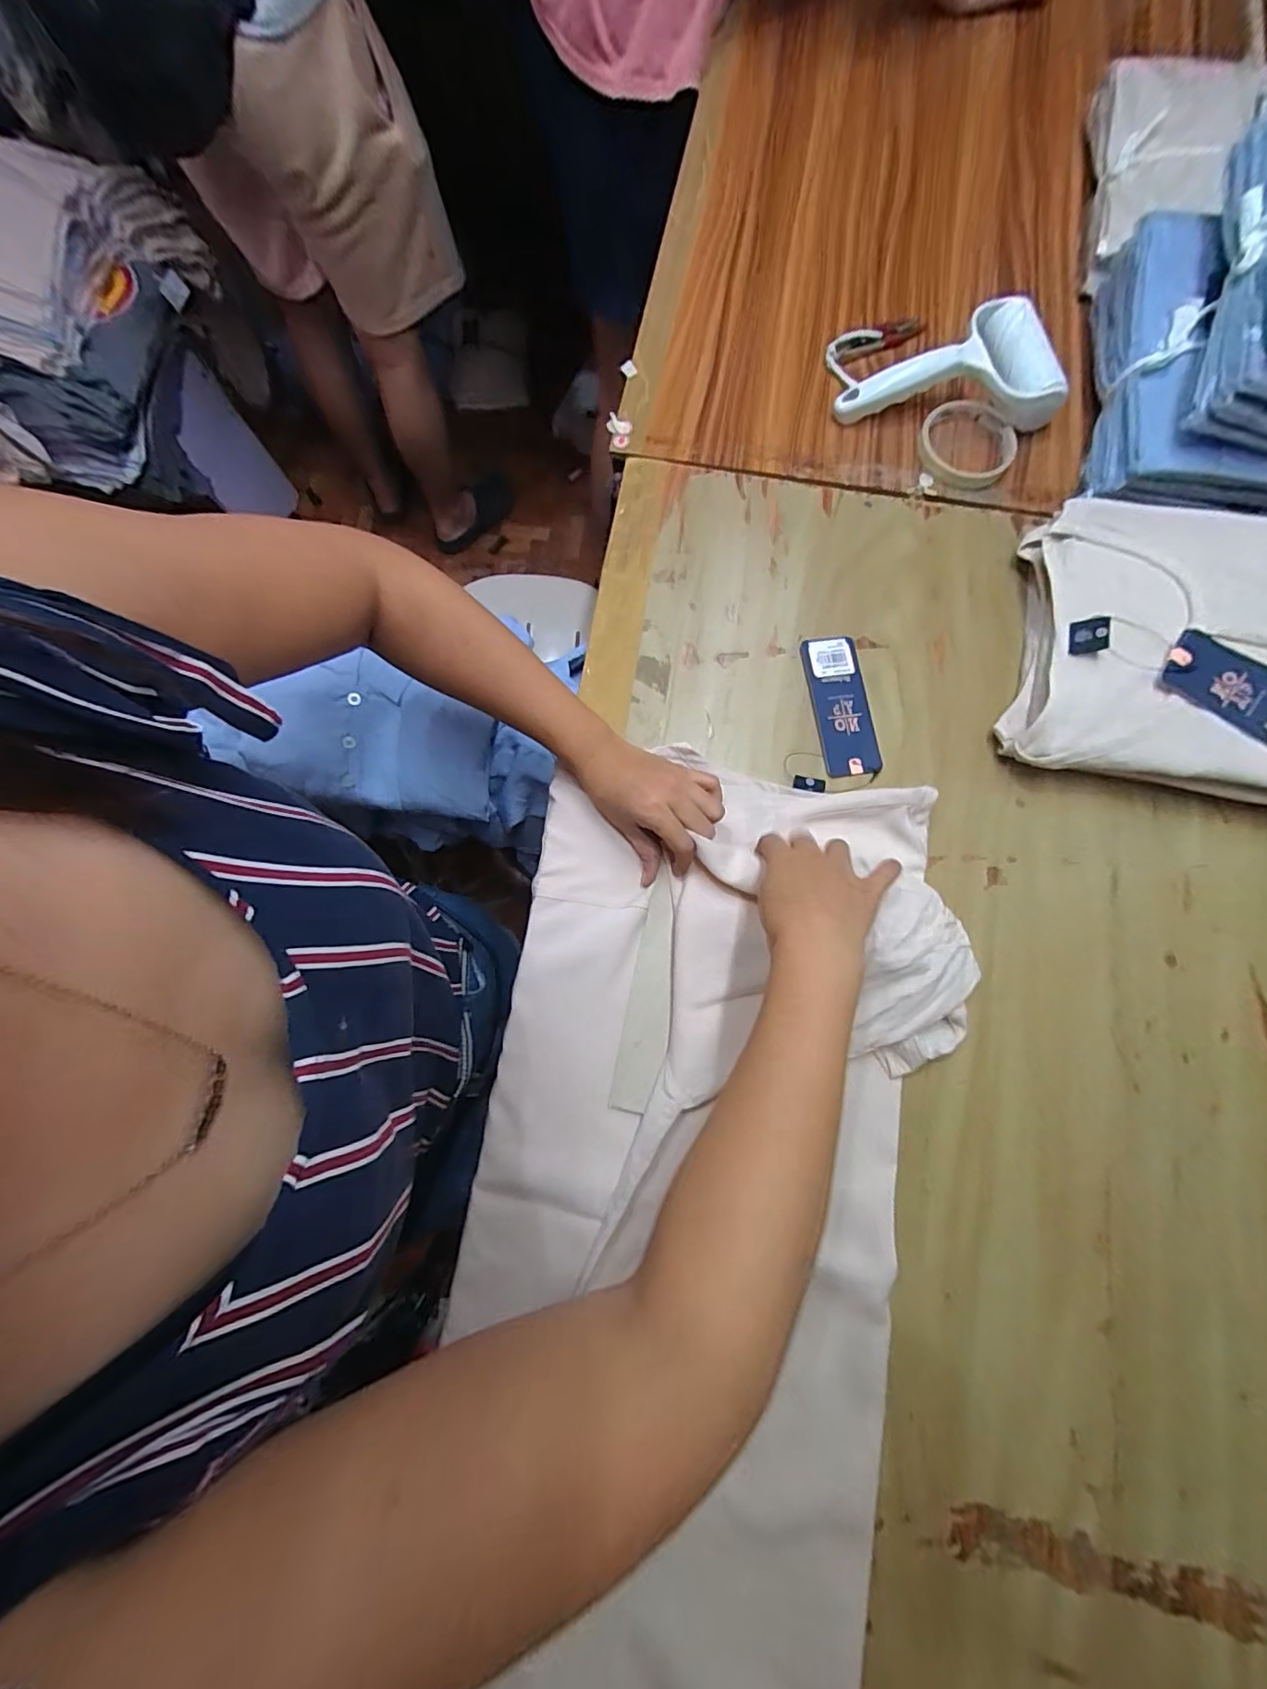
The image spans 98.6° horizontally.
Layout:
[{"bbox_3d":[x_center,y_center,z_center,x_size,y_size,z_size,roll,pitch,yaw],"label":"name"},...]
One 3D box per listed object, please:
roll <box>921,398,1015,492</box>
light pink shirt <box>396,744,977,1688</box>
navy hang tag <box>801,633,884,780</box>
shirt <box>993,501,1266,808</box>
[{"bbox_3d":[0.305,-0.367,0.498,0.085,0.010,0.089,0,78,0],"label":"roll"},{"bbox_3d":[0.039,0.262,0.360,0.307,0.043,0.660,9,80,6],"label":"light pink shirt"},{"bbox_3d":[0.171,-0.115,0.447,0.045,0.004,0.119,-8,78,-1],"label":"navy hang tag"},{"bbox_3d":[0.436,-0.141,0.418,0.257,0.066,0.208,12,79,3],"label":"shirt"}]

